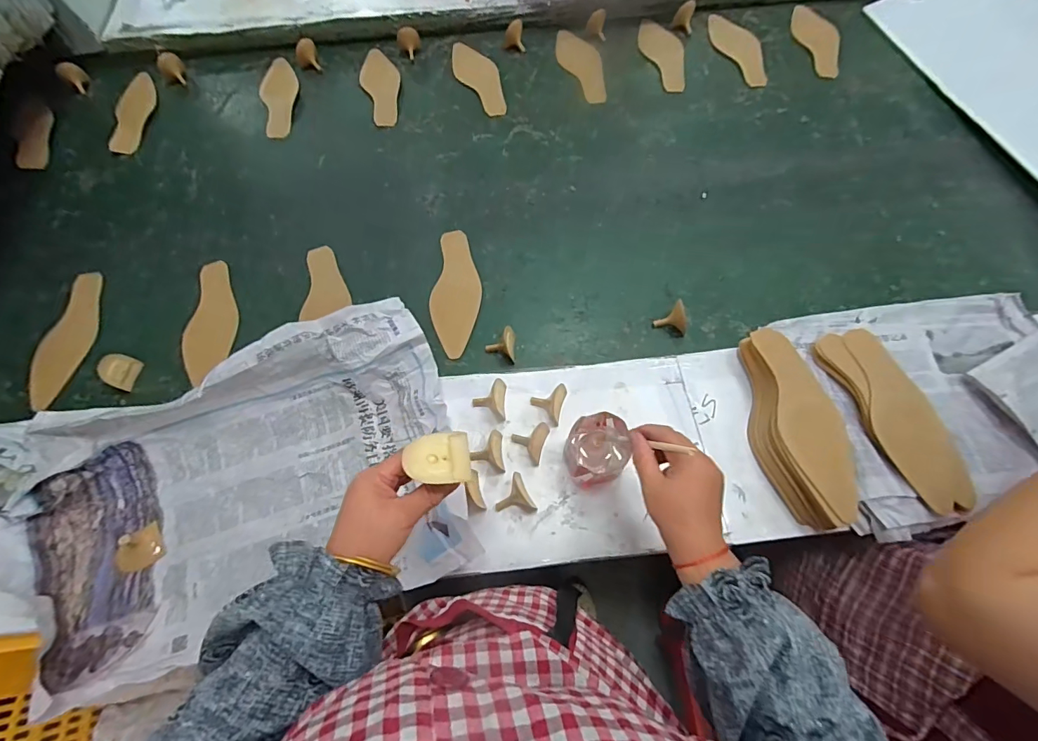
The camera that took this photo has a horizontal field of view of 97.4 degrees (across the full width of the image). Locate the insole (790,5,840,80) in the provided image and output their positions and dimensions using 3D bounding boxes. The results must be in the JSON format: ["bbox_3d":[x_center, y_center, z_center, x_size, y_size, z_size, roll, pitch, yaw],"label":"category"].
[{"bbox_3d":[0.622,-0.695,0.954,0.091,0.009,0.231,11,67,6],"label":"insole"}]

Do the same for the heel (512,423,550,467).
[{"bbox_3d":[0.012,0.081,0.560,0.042,0.044,0.051,18,68,9],"label":"heel"}]

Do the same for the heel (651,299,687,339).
[{"bbox_3d":[0.230,-0.081,0.678,0.049,0.044,0.033,18,68,8],"label":"heel"}]

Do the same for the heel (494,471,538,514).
[{"bbox_3d":[-0.002,0.144,0.539,0.047,0.031,0.042,3,66,2],"label":"heel"}]

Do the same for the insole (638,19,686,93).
[{"bbox_3d":[0.305,-0.661,0.950,0.075,0.019,0.204,-13,67,-5],"label":"insole"}]

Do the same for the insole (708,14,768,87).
[{"bbox_3d":[0.463,-0.676,0.954,0.079,0.009,0.231,-19,67,-7],"label":"insole"}]

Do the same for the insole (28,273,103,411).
[{"bbox_3d":[-0.692,-0.048,0.699,0.074,0.010,0.221,-2,67,-4],"label":"insole"}]

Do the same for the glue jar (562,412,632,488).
[{"bbox_3d":[0.094,0.095,0.539,0.071,0.068,0.069,0,66,1],"label":"glue jar"}]

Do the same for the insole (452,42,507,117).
[{"bbox_3d":[-0.080,-0.603,0.935,0.079,0.004,0.231,-22,68,-9],"label":"insole"}]

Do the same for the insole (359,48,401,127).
[{"bbox_3d":[-0.281,-0.587,0.932,0.076,0.004,0.238,-19,67,-7],"label":"insole"}]

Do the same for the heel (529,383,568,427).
[{"bbox_3d":[0.036,0.037,0.580,0.043,0.041,0.051,15,67,7],"label":"heel"}]

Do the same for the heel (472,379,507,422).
[{"bbox_3d":[-0.039,0.035,0.580,0.043,0.044,0.045,1,66,1],"label":"heel"}]

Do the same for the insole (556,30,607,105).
[{"bbox_3d":[0.131,-0.638,0.956,0.084,0.006,0.229,-9,66,-3],"label":"insole"}]

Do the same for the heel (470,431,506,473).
[{"bbox_3d":[-0.039,0.099,0.554,0.045,0.038,0.046,-5,66,-1],"label":"heel"}]

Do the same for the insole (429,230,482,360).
[{"bbox_3d":[-0.099,-0.127,0.728,0.075,0.008,0.229,2,66,2],"label":"insole"}]

